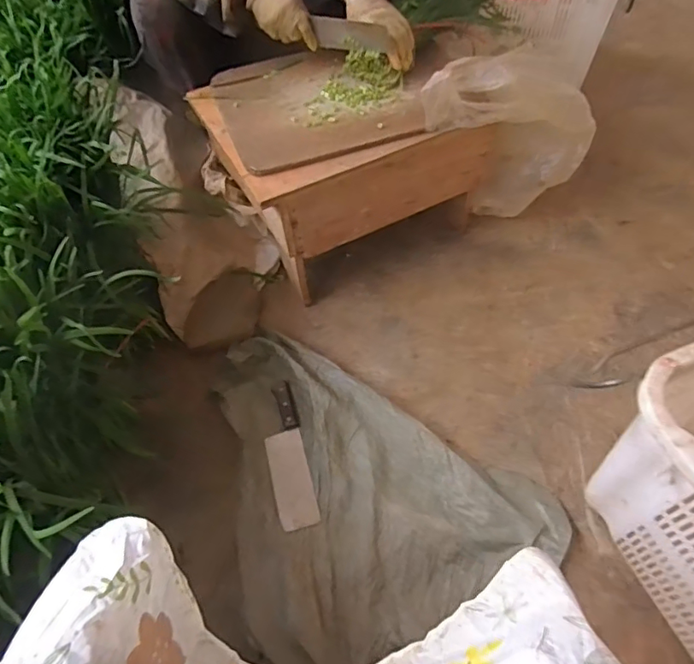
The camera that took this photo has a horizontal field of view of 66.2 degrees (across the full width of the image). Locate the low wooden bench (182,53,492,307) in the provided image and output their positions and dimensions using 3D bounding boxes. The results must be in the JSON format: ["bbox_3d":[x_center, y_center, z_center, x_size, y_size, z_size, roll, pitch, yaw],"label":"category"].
[{"bbox_3d":[-0.010,-0.352,1.084,0.457,0.264,0.361,-26,59,-13],"label":"low wooden bench"}]

